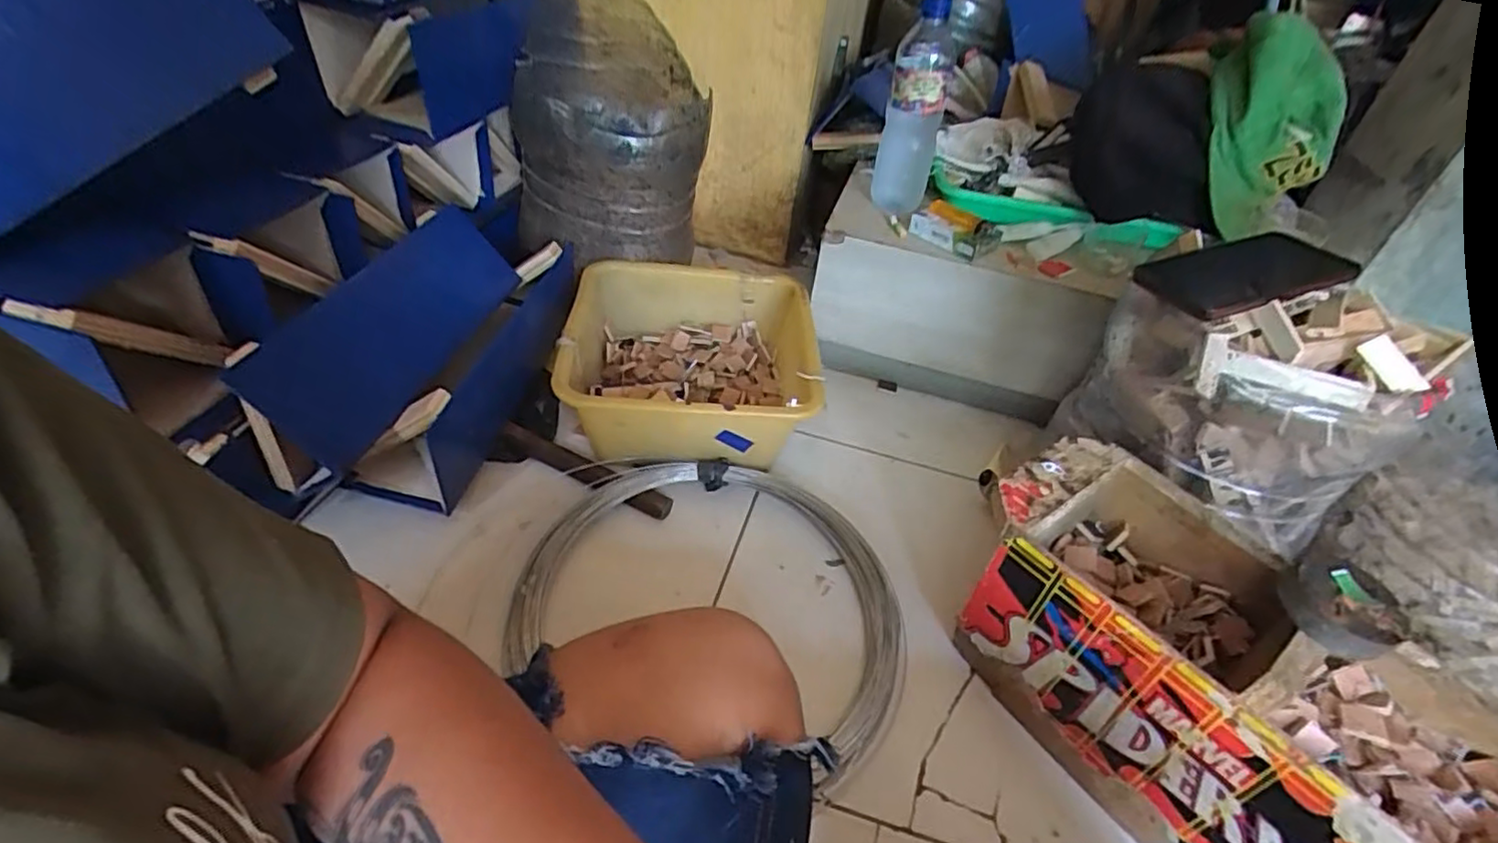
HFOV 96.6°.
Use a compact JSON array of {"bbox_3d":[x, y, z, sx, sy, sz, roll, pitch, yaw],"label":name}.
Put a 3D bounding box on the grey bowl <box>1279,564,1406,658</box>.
[{"bbox_3d":[0.368,0.116,0.411,0.061,0.022,0.054,2,42,-6],"label":"grey bowl"}]

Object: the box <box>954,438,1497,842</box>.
[{"bbox_3d":[0.346,0.204,0.509,0.171,0.176,0.369,-23,50,-30],"label":"box"}]

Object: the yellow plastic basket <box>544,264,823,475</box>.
[{"bbox_3d":[-0.060,-0.055,0.767,0.271,0.131,0.256,3,42,-5],"label":"yellow plastic basket"}]

